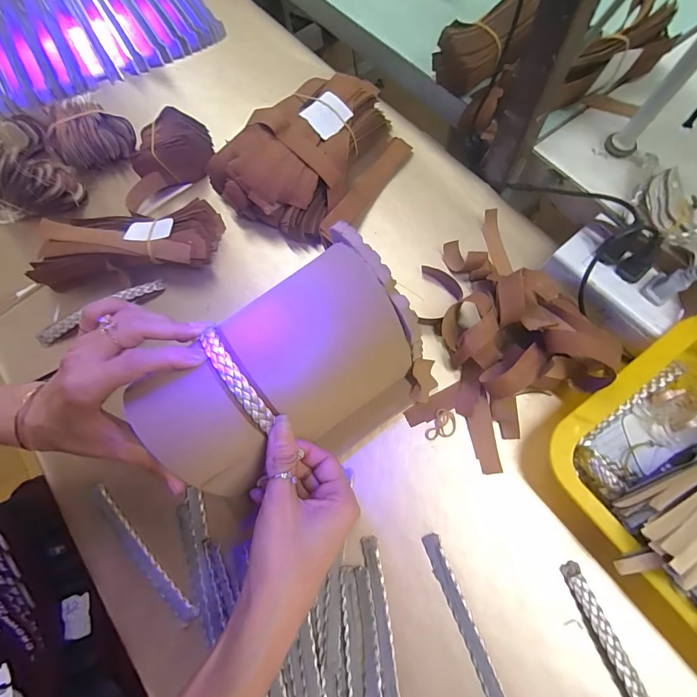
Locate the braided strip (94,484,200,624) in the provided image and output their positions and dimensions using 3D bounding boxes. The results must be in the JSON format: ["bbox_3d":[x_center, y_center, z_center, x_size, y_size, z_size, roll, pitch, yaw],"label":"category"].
[{"bbox_3d":[-0.178,0.173,0.321,0.142,0.004,0.013,40,80,16],"label":"braided strip"}]

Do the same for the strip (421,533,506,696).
[{"bbox_3d":[0.090,0.212,0.278,0.015,0.008,0.138,-22,71,-2],"label":"strip"}]

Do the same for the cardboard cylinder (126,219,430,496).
[{"bbox_3d":[-0.036,0.032,0.285,0.194,0.125,0.117,-41,72,-16],"label":"cardboard cylinder"}]

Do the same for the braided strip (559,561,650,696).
[{"bbox_3d":[0.193,0.226,0.263,0.017,0.011,0.137,-24,71,-3],"label":"braided strip"}]

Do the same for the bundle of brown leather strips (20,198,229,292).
[{"bbox_3d":[-0.236,-0.116,0.408,0.189,0.043,0.087,-11,69,1],"label":"bundle of brown leather strips"}]

